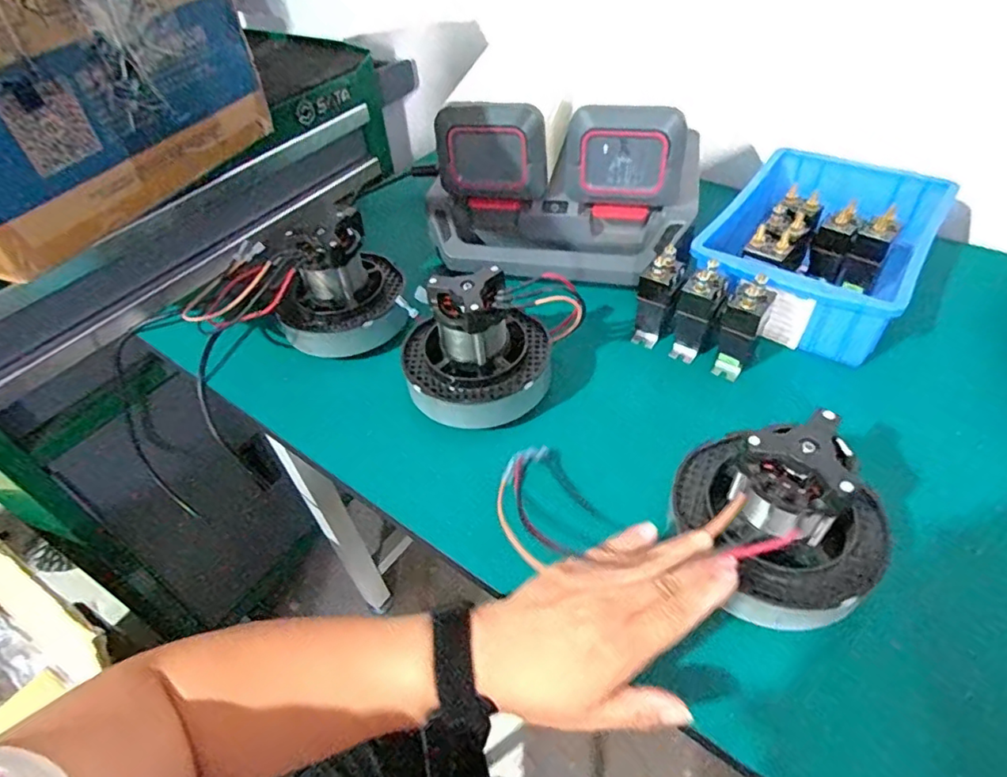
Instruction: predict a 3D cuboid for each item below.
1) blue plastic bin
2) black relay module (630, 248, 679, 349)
[{"bbox_3d":[0.303,-0.138,0.564,0.178,0.081,0.247,26,53,27],"label":"blue plastic bin"},{"bbox_3d":[0.139,-0.085,0.529,0.031,0.084,0.035,10,47,15],"label":"black relay module"}]

